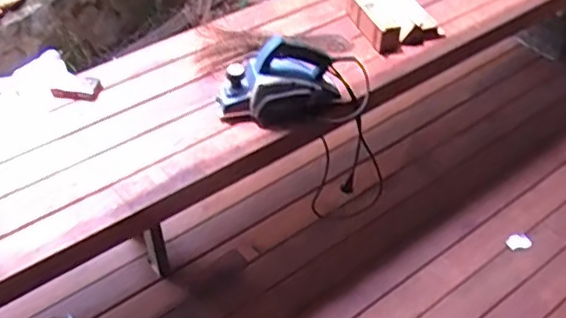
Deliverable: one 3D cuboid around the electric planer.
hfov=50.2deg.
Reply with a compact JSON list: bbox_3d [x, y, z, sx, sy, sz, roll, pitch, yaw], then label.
[{"bbox_3d":[-0.007,-0.166,1.347,0.288,0.162,0.152,-13,48,-14],"label":"electric planer"}]

